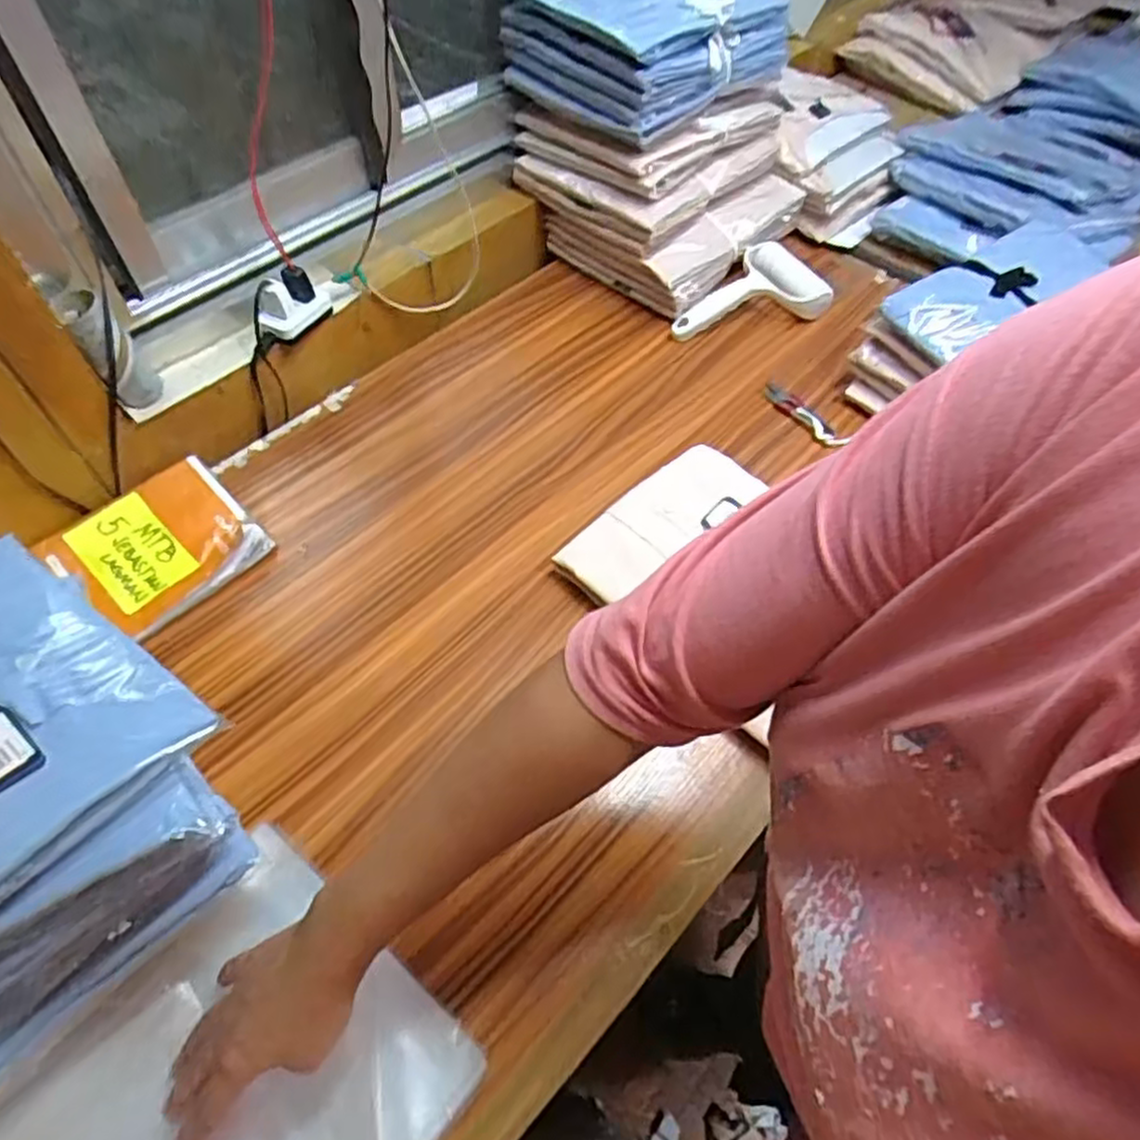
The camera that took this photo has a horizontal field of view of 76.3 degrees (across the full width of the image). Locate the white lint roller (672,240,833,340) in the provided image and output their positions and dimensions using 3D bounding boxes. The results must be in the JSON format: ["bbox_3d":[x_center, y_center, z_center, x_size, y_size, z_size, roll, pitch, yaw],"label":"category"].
[{"bbox_3d":[0.208,-0.340,0.879,0.201,0.044,0.108,-13,57,-9],"label":"white lint roller"}]

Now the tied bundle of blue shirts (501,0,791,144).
[{"bbox_3d":[0.091,-0.604,0.801,0.200,0.101,0.268,40,64,23],"label":"tied bundle of blue shirts"}]

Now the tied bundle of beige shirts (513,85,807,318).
[{"bbox_3d":[0.116,-0.484,0.900,0.268,0.161,0.269,37,63,21],"label":"tied bundle of beige shirts"}]

